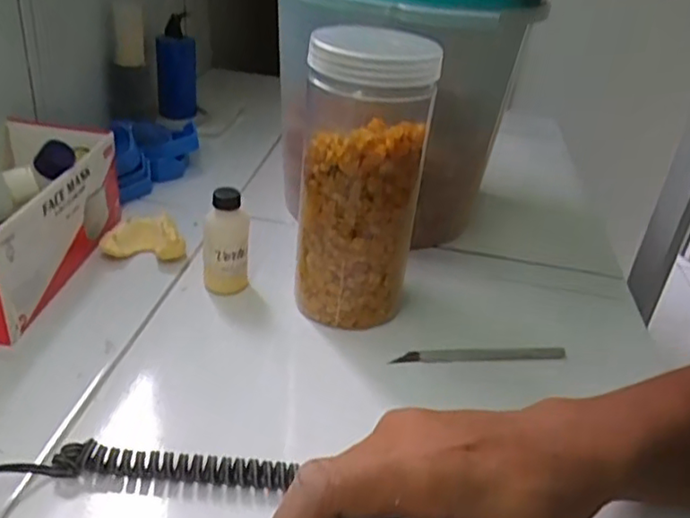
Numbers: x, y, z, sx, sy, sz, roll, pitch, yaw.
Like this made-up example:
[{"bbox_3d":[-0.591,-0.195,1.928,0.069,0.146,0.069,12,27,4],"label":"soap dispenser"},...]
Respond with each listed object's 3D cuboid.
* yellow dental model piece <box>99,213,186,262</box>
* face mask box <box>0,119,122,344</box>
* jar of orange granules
[{"bbox_3d":[-0.176,-0.015,0.555,0.068,0.034,0.038,3,31,-4],"label":"yellow dental model piece"},{"bbox_3d":[-0.267,-0.033,0.502,0.108,0.093,0.207,6,31,1],"label":"face mask box"},{"bbox_3d":[0.013,-0.066,0.477,0.087,0.209,0.106,6,31,1],"label":"jar of orange granules"}]

